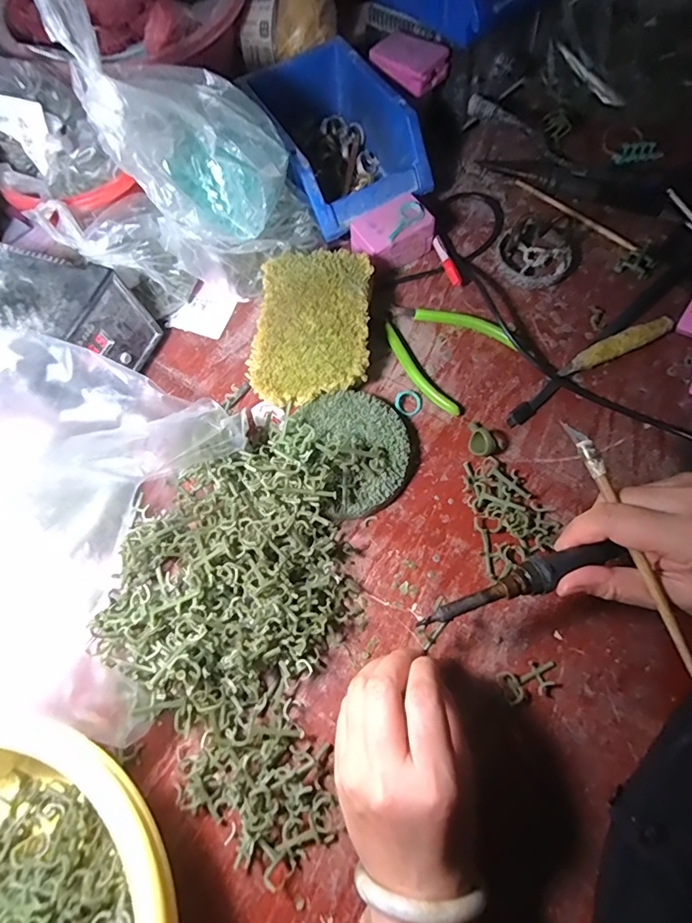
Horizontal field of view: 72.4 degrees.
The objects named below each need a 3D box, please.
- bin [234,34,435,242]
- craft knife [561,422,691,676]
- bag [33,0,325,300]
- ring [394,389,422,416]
[{"bbox_3d":[-0.013,-0.318,0.474,0.122,0.078,0.190,-26,70,-7],"label":"bin"},{"bbox_3d":[0.166,0.046,0.276,0.008,0.009,0.155,-18,75,-4],"label":"craft knife"},{"bbox_3d":[-0.103,-0.237,0.367,0.131,0.191,0.101,-38,72,-11],"label":"bag"},{"bbox_3d":[0.054,-0.051,0.408,0.022,0.005,0.023,-1,69,2],"label":"ring"}]

